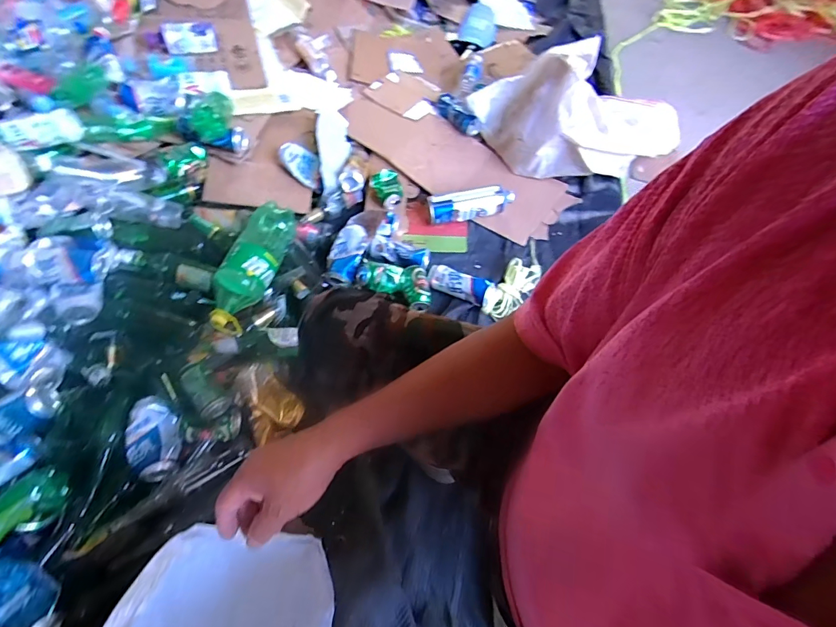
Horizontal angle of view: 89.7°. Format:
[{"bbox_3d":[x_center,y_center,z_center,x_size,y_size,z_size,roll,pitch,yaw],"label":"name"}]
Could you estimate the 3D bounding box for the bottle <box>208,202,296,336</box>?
[{"bbox_3d":[-0.378,-0.109,0.961,0.119,0.119,0.321,4,59,5],"label":"bottle"}]

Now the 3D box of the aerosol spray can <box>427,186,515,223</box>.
[{"bbox_3d":[0.151,-0.310,1.190,0.242,0.063,0.063,-11,59,-4],"label":"aerosol spray can"}]

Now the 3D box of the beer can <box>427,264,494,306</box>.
[{"bbox_3d":[0.103,-0.073,1.068,0.161,0.062,0.060,18,61,13],"label":"beer can"}]

